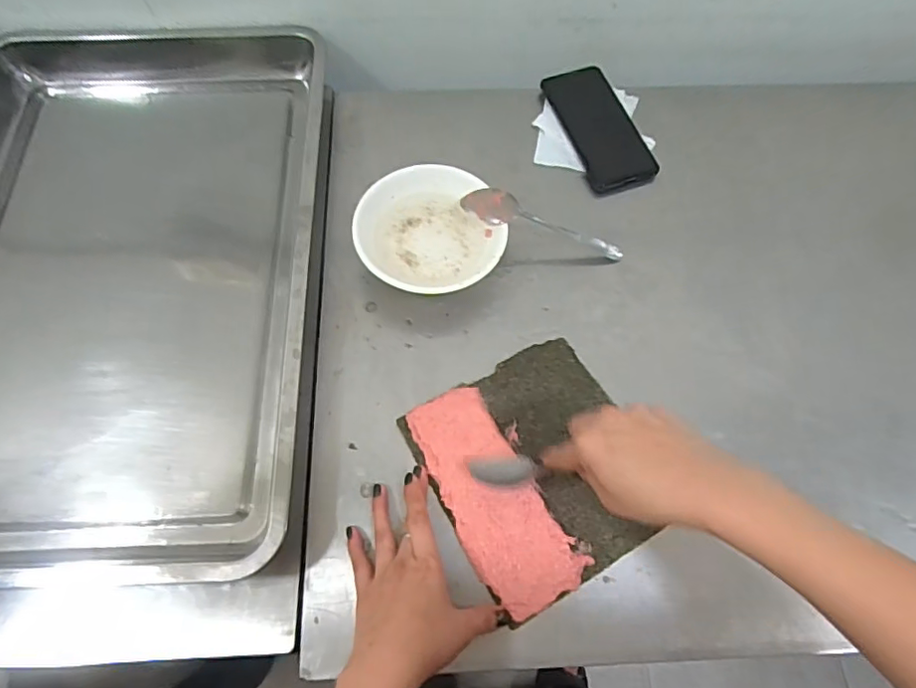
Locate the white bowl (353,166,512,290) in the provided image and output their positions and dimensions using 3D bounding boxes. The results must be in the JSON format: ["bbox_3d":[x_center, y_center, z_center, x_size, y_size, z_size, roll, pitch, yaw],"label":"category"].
[{"bbox_3d":[-0.025,-0.109,0.557,0.141,0.043,0.132,0,67,0],"label":"white bowl"}]

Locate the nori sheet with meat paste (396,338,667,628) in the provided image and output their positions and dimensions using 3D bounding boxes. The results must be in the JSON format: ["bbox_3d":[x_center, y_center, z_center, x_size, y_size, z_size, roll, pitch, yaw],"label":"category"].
[{"bbox_3d":[0.068,0.106,0.488,0.177,0.014,0.194,-28,70,-12],"label":"nori sheet with meat paste"}]

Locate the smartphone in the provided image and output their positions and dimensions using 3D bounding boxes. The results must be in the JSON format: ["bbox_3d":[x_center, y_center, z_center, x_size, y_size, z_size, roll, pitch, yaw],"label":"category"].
[{"bbox_3d":[0.162,-0.247,0.641,0.074,0.017,0.166,-17,68,-7],"label":"smartphone"}]

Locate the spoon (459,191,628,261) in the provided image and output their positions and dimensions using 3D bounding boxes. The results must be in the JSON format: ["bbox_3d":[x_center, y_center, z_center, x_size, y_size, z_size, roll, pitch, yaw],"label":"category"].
[{"bbox_3d":[0.089,-0.119,0.568,0.175,0.025,0.034,15,66,-15],"label":"spoon"}]

